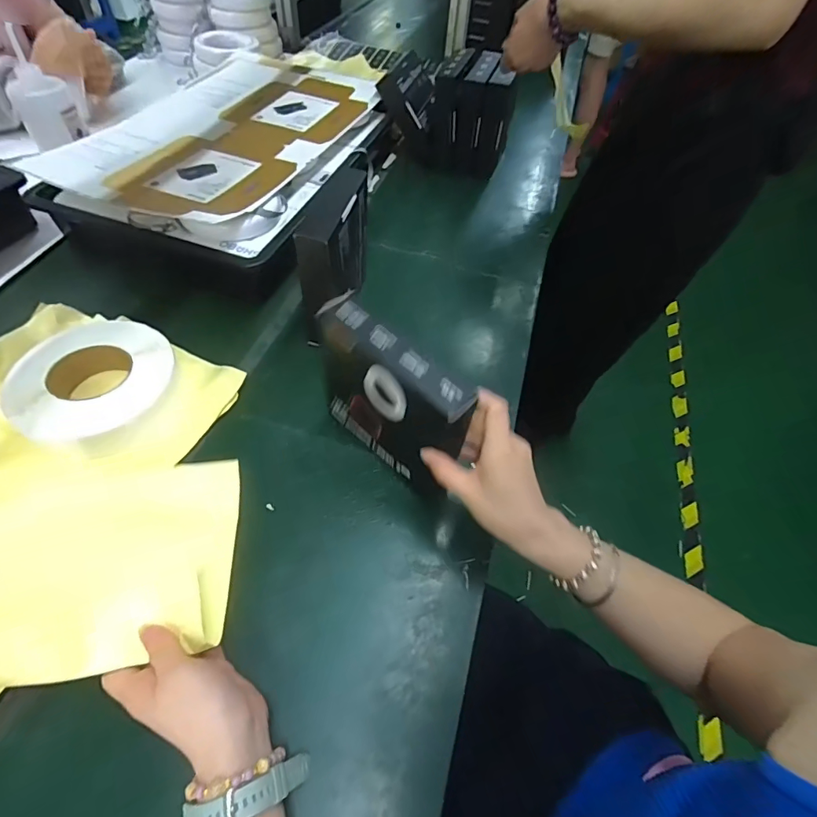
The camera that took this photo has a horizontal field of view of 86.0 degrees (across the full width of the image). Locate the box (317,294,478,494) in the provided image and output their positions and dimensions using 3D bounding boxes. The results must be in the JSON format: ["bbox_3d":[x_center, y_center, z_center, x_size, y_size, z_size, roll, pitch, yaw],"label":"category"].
[{"bbox_3d":[-0.017,-0.006,0.403,0.171,0.145,0.041,38,61,24],"label":"box"}]

